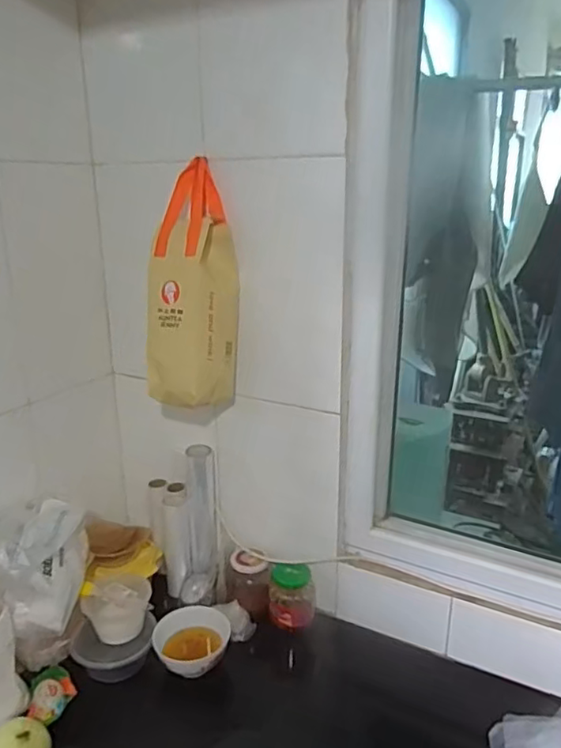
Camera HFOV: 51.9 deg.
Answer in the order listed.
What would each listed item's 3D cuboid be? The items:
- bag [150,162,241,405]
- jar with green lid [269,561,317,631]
[{"bbox_3d":[-0.144,-0.150,0.988,0.131,0.410,0.114,8,5,25],"label":"bag"},{"bbox_3d":[0.023,0.396,1.058,0.083,0.114,0.082,-1,18,0],"label":"jar with green lid"}]

